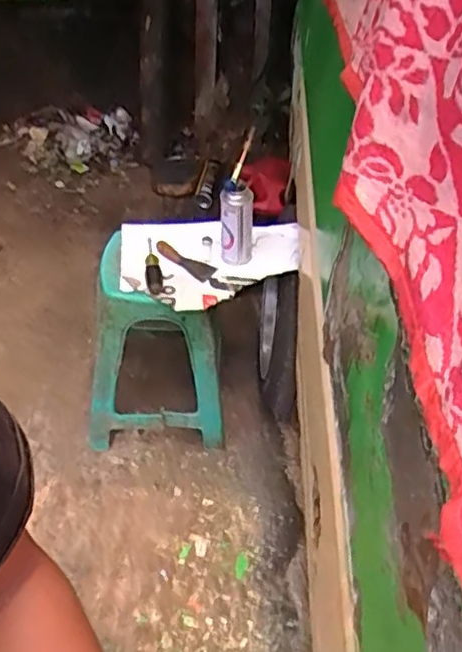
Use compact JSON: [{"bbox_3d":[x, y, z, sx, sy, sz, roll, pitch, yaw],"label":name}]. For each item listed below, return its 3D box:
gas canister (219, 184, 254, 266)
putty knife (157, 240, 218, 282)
[{"bbox_3d":[0.011,-0.217,1.388,0.070,0.184,0.055,4,43,0],"label":"gas canister"},{"bbox_3d":[-0.097,-0.144,1.433,0.147,0.029,0.060,29,49,25],"label":"putty knife"}]

